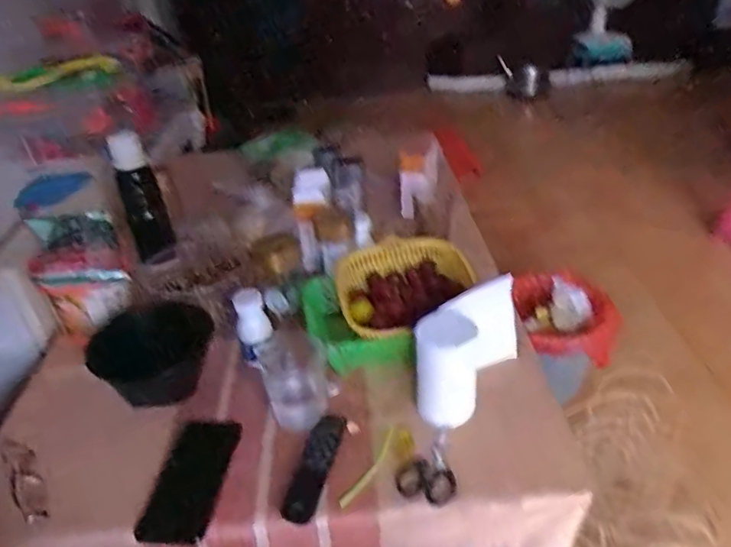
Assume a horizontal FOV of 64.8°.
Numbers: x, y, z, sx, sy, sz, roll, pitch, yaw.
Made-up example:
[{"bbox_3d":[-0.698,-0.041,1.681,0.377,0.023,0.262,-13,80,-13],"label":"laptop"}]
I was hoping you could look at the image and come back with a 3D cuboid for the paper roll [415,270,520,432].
[{"bbox_3d":[0.134,0.094,0.749,0.068,0.126,0.184,22,41,33],"label":"paper roll"}]

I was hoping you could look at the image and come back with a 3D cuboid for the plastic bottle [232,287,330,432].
[{"bbox_3d":[-0.113,0.108,0.787,0.087,0.084,0.212,-19,49,-22],"label":"plastic bottle"}]

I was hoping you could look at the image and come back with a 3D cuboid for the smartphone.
[{"bbox_3d":[-0.202,0.233,0.669,0.082,0.015,0.158,0,33,7],"label":"smartphone"}]

